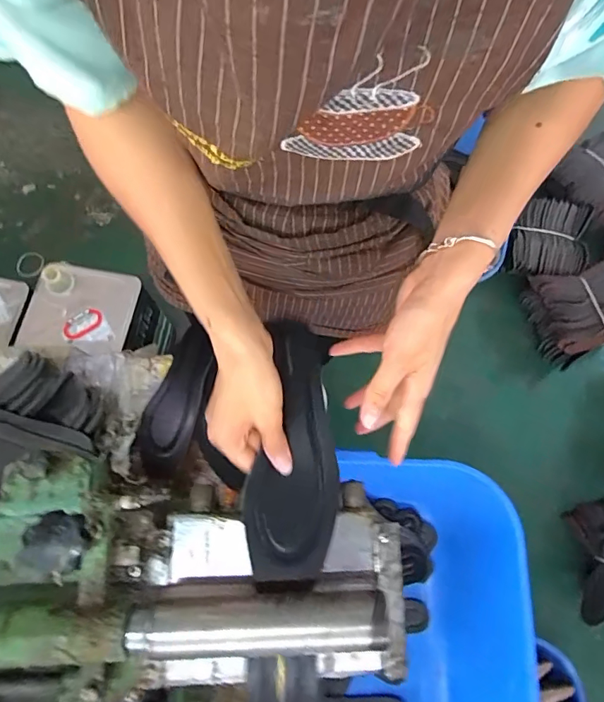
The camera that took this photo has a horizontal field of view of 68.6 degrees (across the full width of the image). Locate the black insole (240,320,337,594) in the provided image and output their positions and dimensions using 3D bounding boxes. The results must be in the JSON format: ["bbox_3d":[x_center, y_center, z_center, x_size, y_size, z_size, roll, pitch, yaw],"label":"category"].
[{"bbox_3d":[-0.007,0.079,0.381,0.072,0.013,0.219,4,70,0],"label":"black insole"}]

